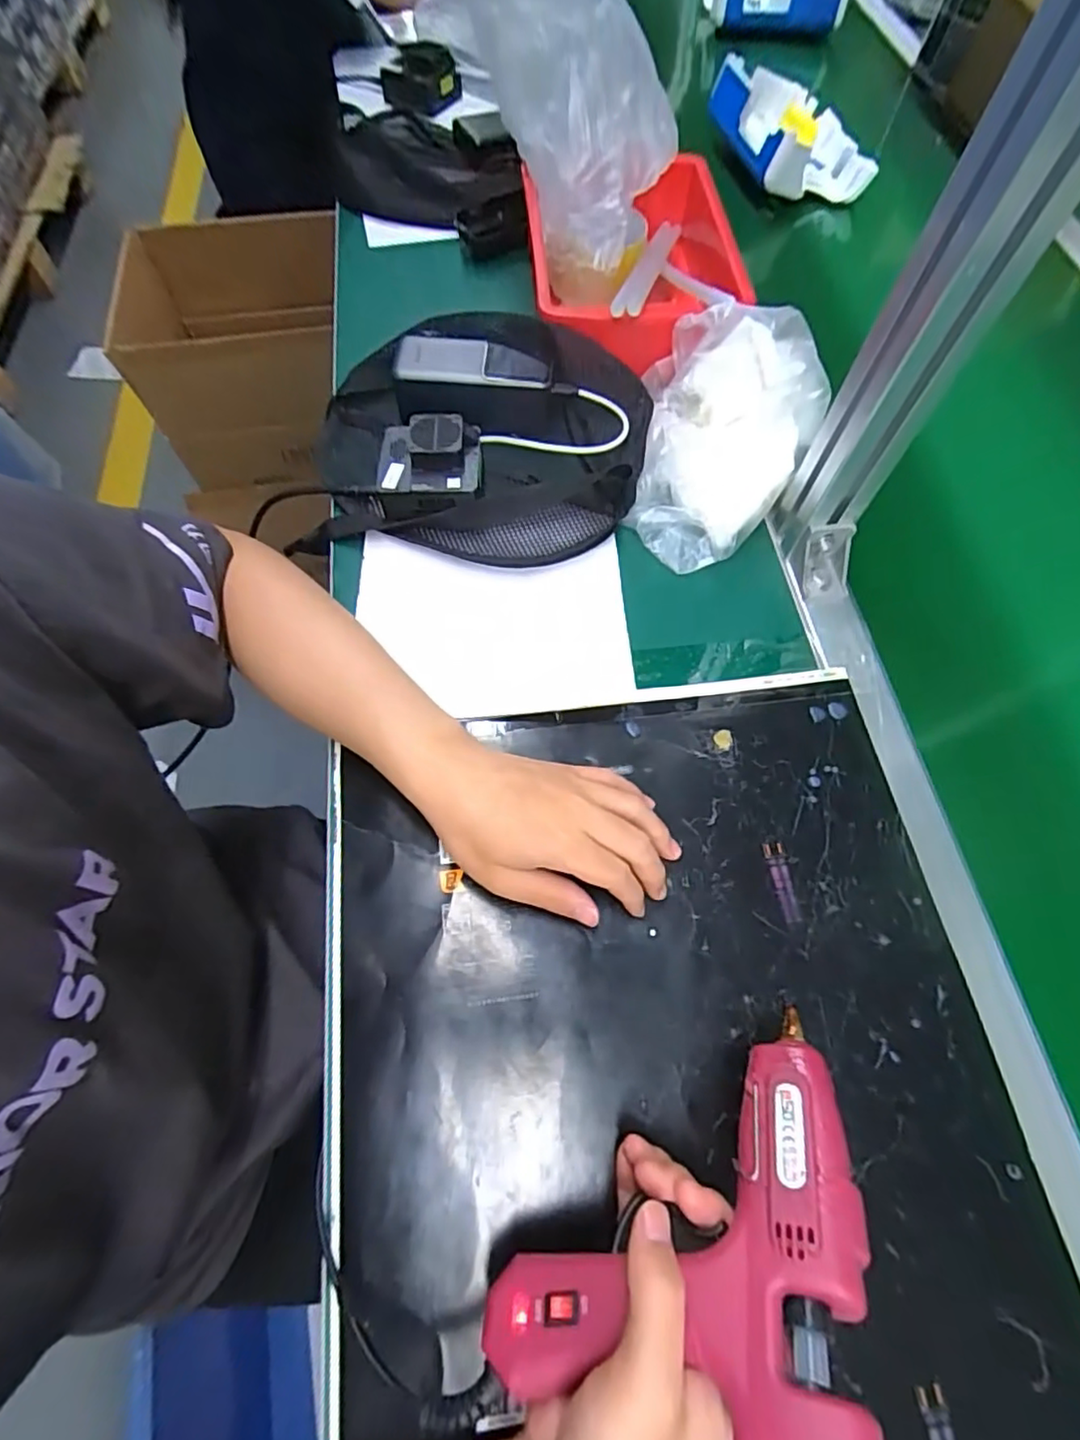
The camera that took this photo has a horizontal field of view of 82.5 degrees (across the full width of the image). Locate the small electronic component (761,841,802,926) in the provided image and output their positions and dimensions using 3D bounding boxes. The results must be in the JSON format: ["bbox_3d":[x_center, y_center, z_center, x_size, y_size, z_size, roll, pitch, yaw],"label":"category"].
[{"bbox_3d":[0.150,0.099,0.378,0.013,0.004,0.050,-8,65,-4],"label":"small electronic component"}]

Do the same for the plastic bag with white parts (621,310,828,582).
[{"bbox_3d":[0.134,-0.218,0.474,0.137,0.095,0.181,20,67,9],"label":"plastic bag with white parts"}]

